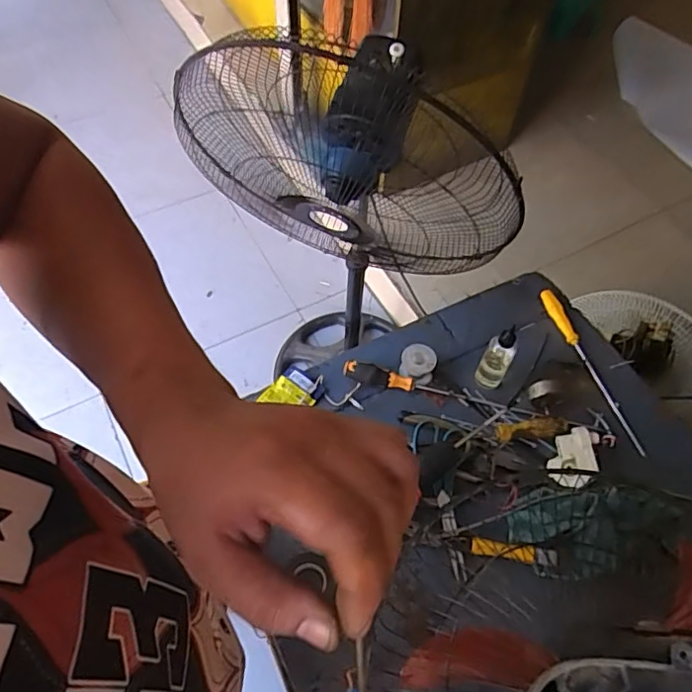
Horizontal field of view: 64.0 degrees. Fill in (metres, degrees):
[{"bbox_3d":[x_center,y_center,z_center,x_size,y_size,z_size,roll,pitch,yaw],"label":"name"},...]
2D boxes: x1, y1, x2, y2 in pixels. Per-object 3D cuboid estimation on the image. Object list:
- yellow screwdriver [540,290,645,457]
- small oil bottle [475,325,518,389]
[{"bbox_3d":[0.383,0.031,0.864,0.022,0.028,0.291,-17,61,-12],"label":"yellow screwdriver"},{"bbox_3d":[0.221,0.018,0.806,0.041,0.125,0.031,24,61,12],"label":"small oil bottle"}]

